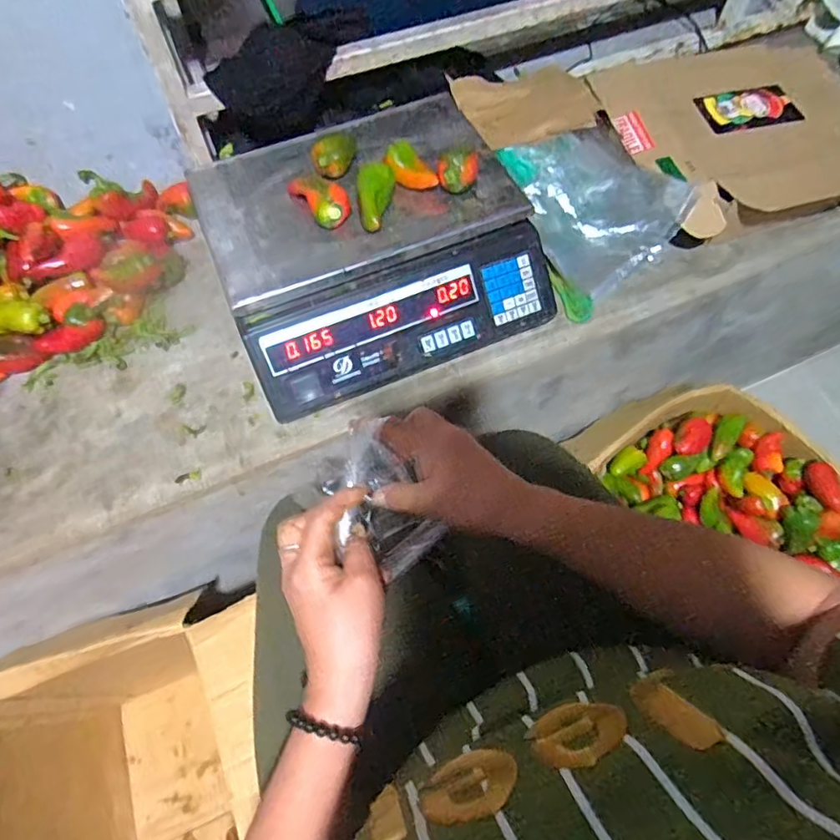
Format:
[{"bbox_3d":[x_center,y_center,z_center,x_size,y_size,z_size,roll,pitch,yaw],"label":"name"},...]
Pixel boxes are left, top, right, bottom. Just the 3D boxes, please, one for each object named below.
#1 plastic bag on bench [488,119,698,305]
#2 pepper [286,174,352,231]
[{"bbox_3d":[0.212,-0.282,0.700,0.176,0.051,0.242,-25,65,-11],"label":"plastic bag on bench"},{"bbox_3d":[-0.107,-0.238,0.579,0.039,0.046,0.084,-34,67,-15],"label":"pepper"}]

